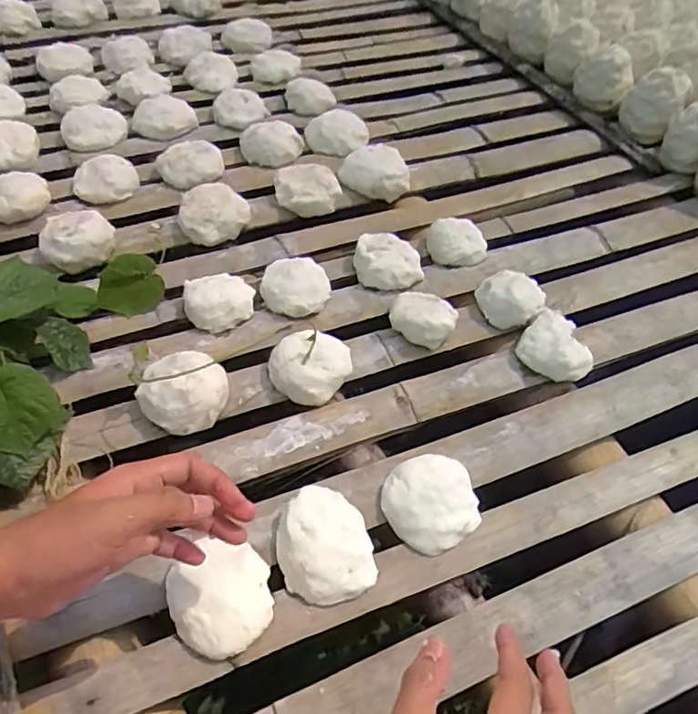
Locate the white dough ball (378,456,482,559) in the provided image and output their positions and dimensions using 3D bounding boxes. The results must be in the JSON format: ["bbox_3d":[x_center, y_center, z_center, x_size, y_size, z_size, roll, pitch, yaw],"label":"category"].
[{"bbox_3d":[0.075,0.130,0.518,0.080,0.031,0.082,2,54,-3],"label":"white dough ball"}]

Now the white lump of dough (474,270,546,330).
[{"bbox_3d":[0.185,-0.069,0.660,0.067,0.038,0.075,-29,61,-22],"label":"white lump of dough"}]

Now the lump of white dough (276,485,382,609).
[{"bbox_3d":[-0.022,0.159,0.489,0.075,0.033,0.093,-15,57,-14],"label":"lump of white dough"}]

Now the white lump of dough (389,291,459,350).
[{"bbox_3d":[0.082,-0.045,0.636,0.070,0.037,0.059,16,55,7],"label":"white lump of dough"}]

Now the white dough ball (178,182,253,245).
[{"bbox_3d":[-0.171,-0.183,0.718,0.083,0.034,0.077,2,54,-3],"label":"white dough ball"}]

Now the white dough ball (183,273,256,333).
[{"bbox_3d":[-0.146,-0.066,0.644,0.076,0.030,0.077,2,54,-3],"label":"white dough ball"}]

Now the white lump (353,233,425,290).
[{"bbox_3d":[0.047,-0.112,0.688,0.079,0.030,0.071,5,54,-1],"label":"white lump"}]

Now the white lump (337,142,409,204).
[{"bbox_3d":[0.036,-0.256,0.789,0.097,0.037,0.084,7,54,1],"label":"white lump"}]

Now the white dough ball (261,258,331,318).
[{"bbox_3d":[-0.062,-0.082,0.658,0.080,0.037,0.075,3,54,-2],"label":"white dough ball"}]

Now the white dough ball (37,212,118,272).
[{"bbox_3d":[-0.322,-0.142,0.672,0.084,0.035,0.075,-9,56,-10],"label":"white dough ball"}]

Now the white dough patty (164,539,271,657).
[{"bbox_3d":[-0.102,0.191,0.458,0.080,0.032,0.081,2,54,-3],"label":"white dough patty"}]

